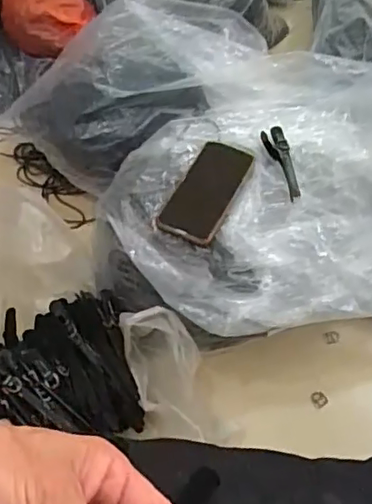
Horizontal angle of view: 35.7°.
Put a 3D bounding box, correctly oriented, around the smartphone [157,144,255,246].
[{"bbox_3d":[0.026,-0.084,0.776,0.079,0.012,0.166,18,57,15],"label":"smartphone"}]

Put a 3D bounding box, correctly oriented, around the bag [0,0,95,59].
[{"bbox_3d":[-0.253,-0.433,1.046,0.141,0.093,0.126,18,57,14],"label":"bag"}]

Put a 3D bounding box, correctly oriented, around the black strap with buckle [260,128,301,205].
[{"bbox_3d":[0.137,-0.129,0.821,0.033,0.014,0.139,-9,55,-4],"label":"black strap with buckle"}]

